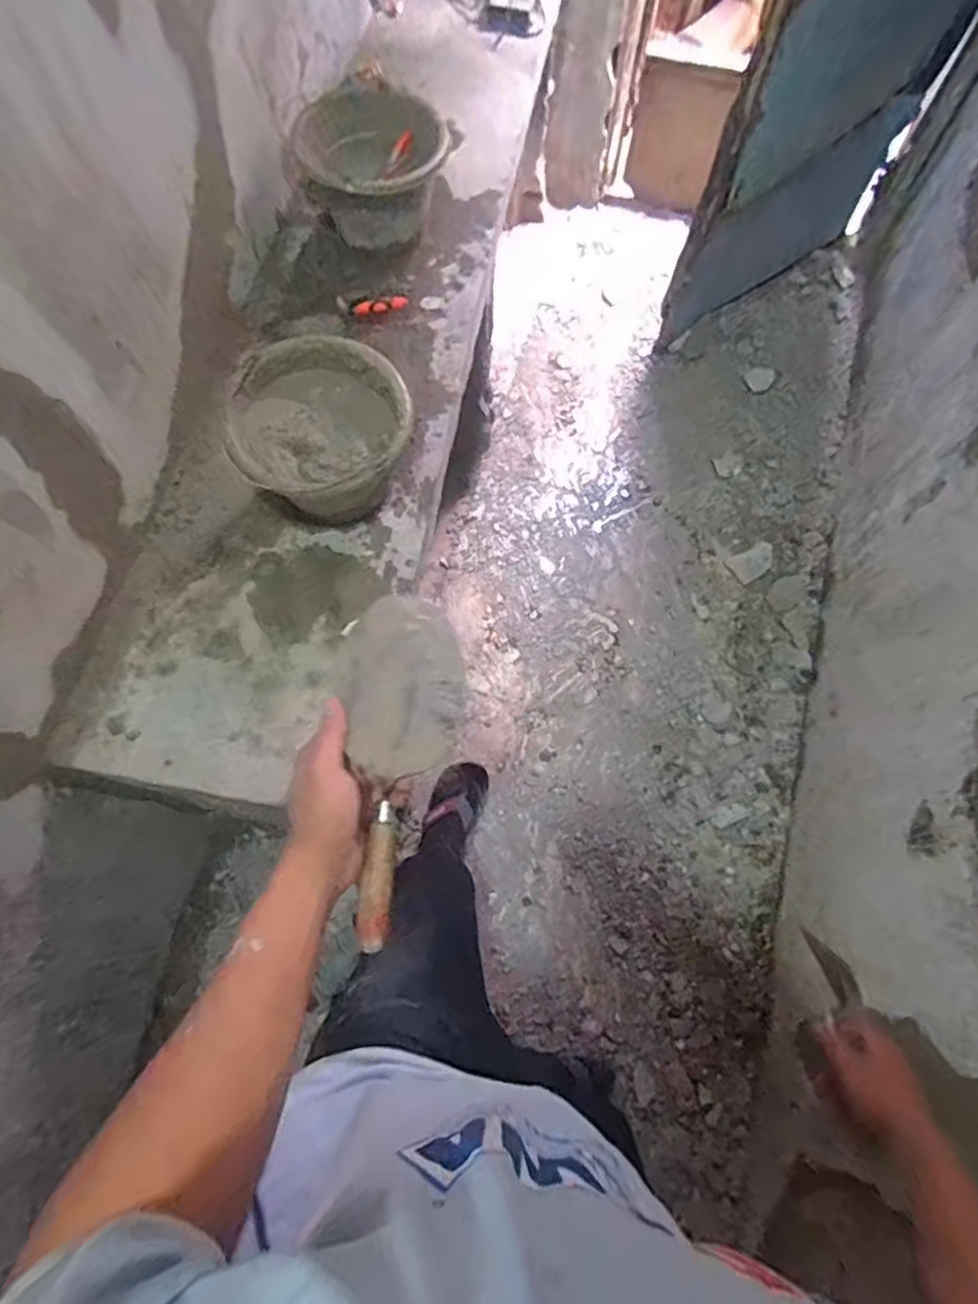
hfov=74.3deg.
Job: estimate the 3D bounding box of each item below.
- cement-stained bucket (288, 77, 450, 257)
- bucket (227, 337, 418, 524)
[{"bbox_3d":[-0.189,-0.824,1.121,0.242,0.168,0.239,-1,71,2],"label":"cement-stained bucket"},{"bbox_3d":[-0.228,-0.295,0.940,0.236,0.184,0.225,-1,71,2],"label":"bucket"}]

